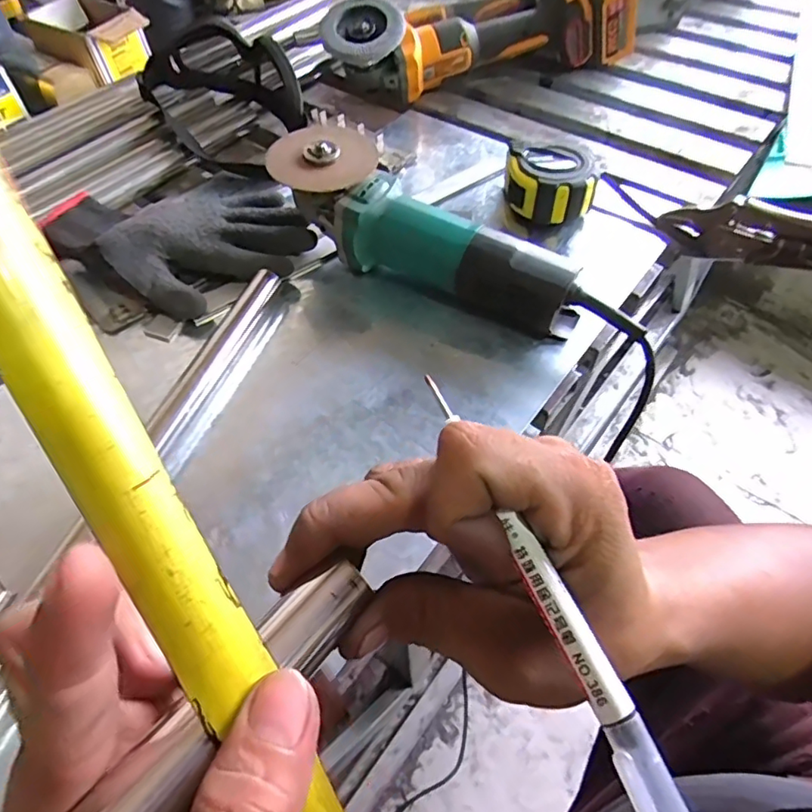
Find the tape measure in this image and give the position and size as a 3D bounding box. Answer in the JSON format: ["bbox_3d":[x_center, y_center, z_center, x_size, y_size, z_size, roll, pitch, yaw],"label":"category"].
[{"bbox_3d":[0.136,-0.208,0.523,0.085,0.052,0.068,10,56,9],"label":"tape measure"}]

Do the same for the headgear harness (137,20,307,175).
[{"bbox_3d":[-0.197,-0.327,0.588,0.137,0.092,0.150,-28,59,-17],"label":"headgear harness"}]

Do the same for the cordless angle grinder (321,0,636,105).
[{"bbox_3d":[0.086,-0.462,0.657,0.378,0.115,0.127,-14,55,-8],"label":"cordless angle grinder"}]

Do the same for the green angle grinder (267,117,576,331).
[{"bbox_3d":[0.018,-0.146,0.459,0.270,0.086,0.075,22,58,16],"label":"green angle grinder"}]

